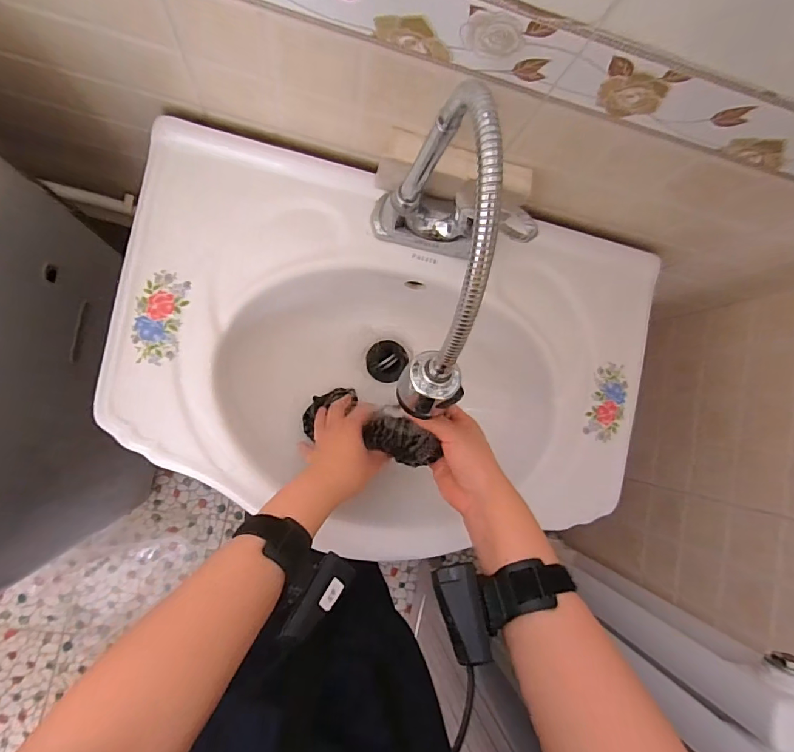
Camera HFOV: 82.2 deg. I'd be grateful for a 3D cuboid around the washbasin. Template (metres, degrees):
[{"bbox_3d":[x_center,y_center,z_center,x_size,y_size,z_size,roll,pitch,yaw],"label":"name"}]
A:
[{"bbox_3d":[0.000,-0.013,0.550,0.595,0.170,0.402,7,84,-7],"label":"washbasin"}]

